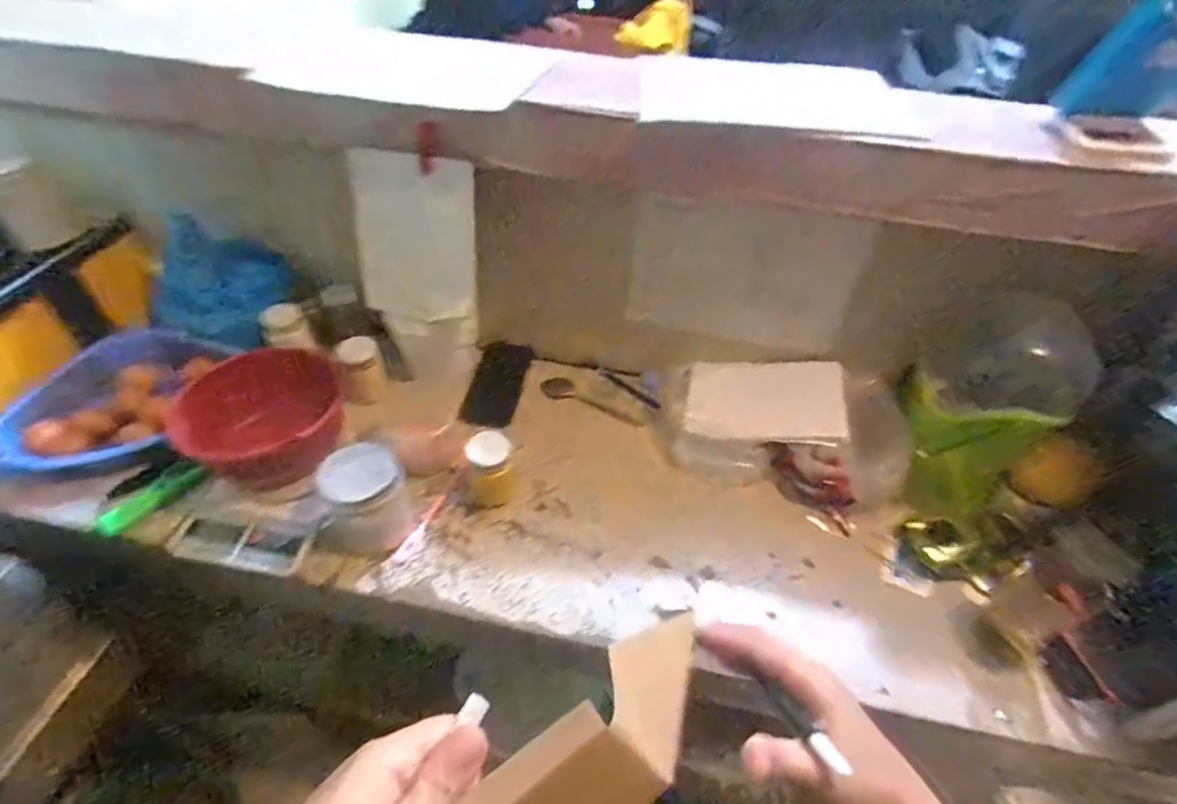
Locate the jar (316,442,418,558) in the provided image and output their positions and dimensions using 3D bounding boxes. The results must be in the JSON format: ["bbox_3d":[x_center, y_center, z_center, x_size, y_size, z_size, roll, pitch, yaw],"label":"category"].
[{"bbox_3d":[-0.252,0.110,0.665,0.085,0.105,0.084,3,47,-3],"label":"jar"}]

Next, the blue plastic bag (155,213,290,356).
[{"bbox_3d":[-0.560,-0.178,0.883,0.180,0.143,0.125,4,47,-2],"label":"blue plastic bag"}]

